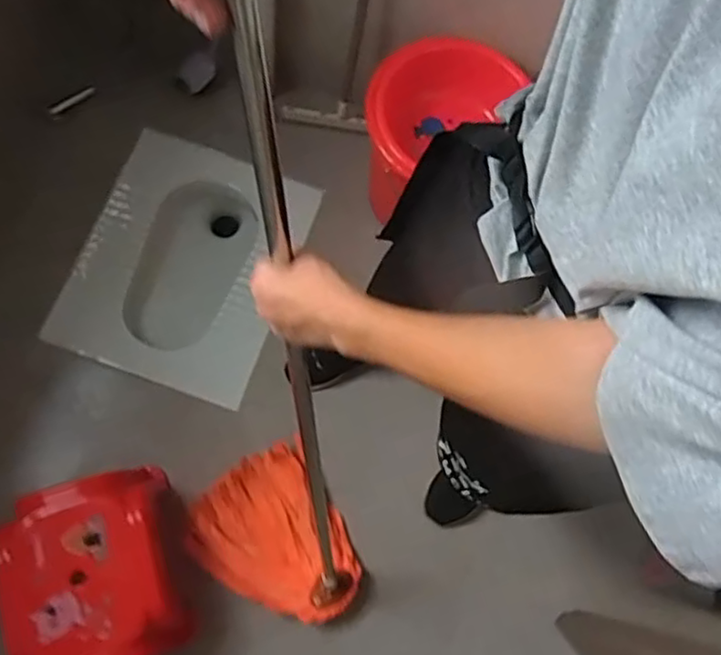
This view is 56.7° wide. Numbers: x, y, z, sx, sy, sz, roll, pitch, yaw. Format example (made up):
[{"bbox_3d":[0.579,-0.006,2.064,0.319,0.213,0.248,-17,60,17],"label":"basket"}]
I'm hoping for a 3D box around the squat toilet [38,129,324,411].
[{"bbox_3d":[-0.391,-0.136,1.572,0.452,0.221,0.558,20,73,1],"label":"squat toilet"}]

